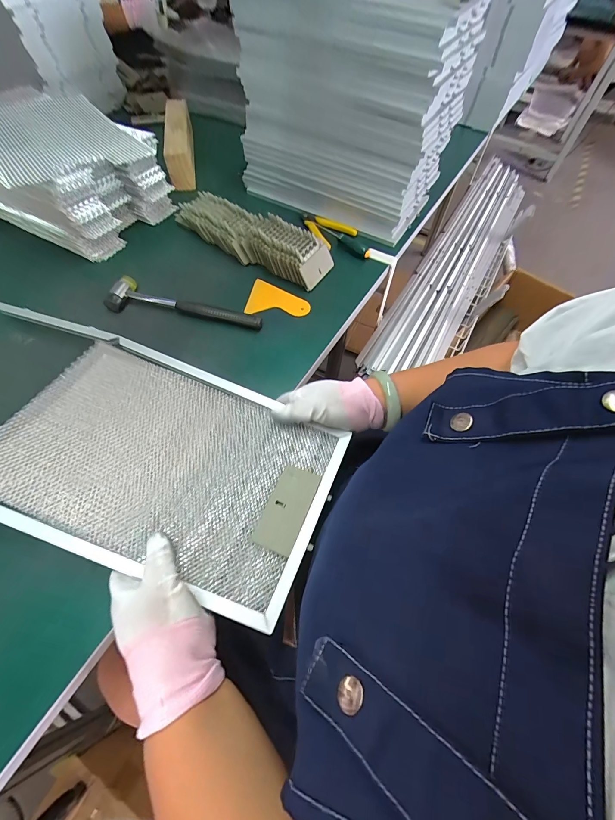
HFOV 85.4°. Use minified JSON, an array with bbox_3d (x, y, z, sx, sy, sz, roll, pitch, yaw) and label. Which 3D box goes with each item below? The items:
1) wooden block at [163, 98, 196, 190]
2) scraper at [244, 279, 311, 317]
[{"bbox_3d":[-0.275,-0.579,0.719,0.052,0.070,0.252,-8,60,-8],"label":"wooden block"},{"bbox_3d":[-0.045,-0.177,0.542,0.100,0.006,0.066,11,64,4],"label":"scraper"}]

